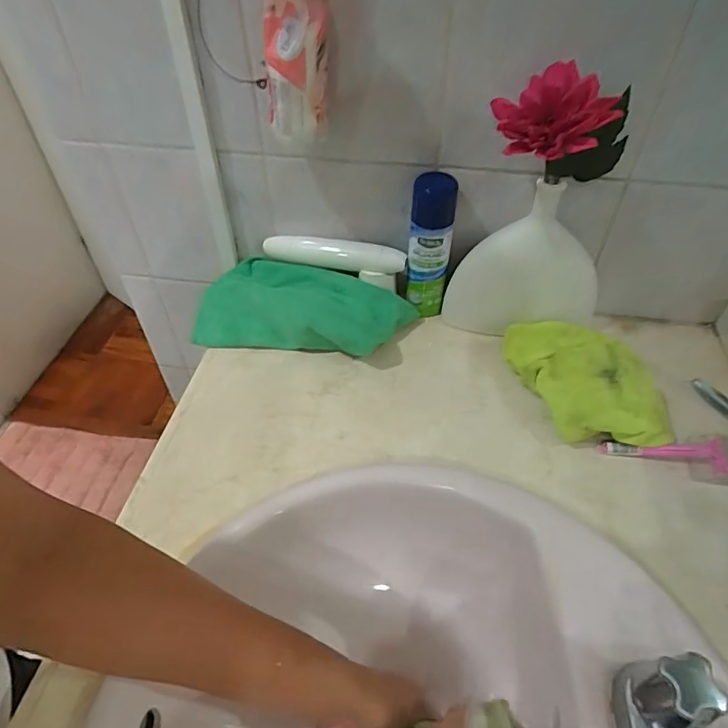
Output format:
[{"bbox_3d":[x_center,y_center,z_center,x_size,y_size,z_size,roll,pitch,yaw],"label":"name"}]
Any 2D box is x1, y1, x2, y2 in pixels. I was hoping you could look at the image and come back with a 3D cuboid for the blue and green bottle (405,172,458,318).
[{"bbox_3d":[0.076,-0.139,0.610,0.050,0.168,0.051,4,47,5],"label":"blue and green bottle"}]

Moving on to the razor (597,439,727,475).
[{"bbox_3d":[0.297,0.089,0.506,0.116,0.016,0.035,0,47,1],"label":"razor"}]

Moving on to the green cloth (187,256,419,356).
[{"bbox_3d":[-0.070,-0.067,0.631,0.253,0.052,0.118,7,47,8],"label":"green cloth"}]

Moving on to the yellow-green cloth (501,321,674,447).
[{"bbox_3d":[0.236,0.015,0.551,0.114,0.048,0.183,-16,49,-13],"label":"yellow-green cloth"}]

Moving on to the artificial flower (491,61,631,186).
[{"bbox_3d":[0.175,-0.210,0.470,0.118,0.095,0.095,19,48,18],"label":"artificial flower"}]

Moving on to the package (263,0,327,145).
[{"bbox_3d":[-0.063,-0.286,0.445,0.060,0.176,0.051,-3,45,-3],"label":"package"}]

